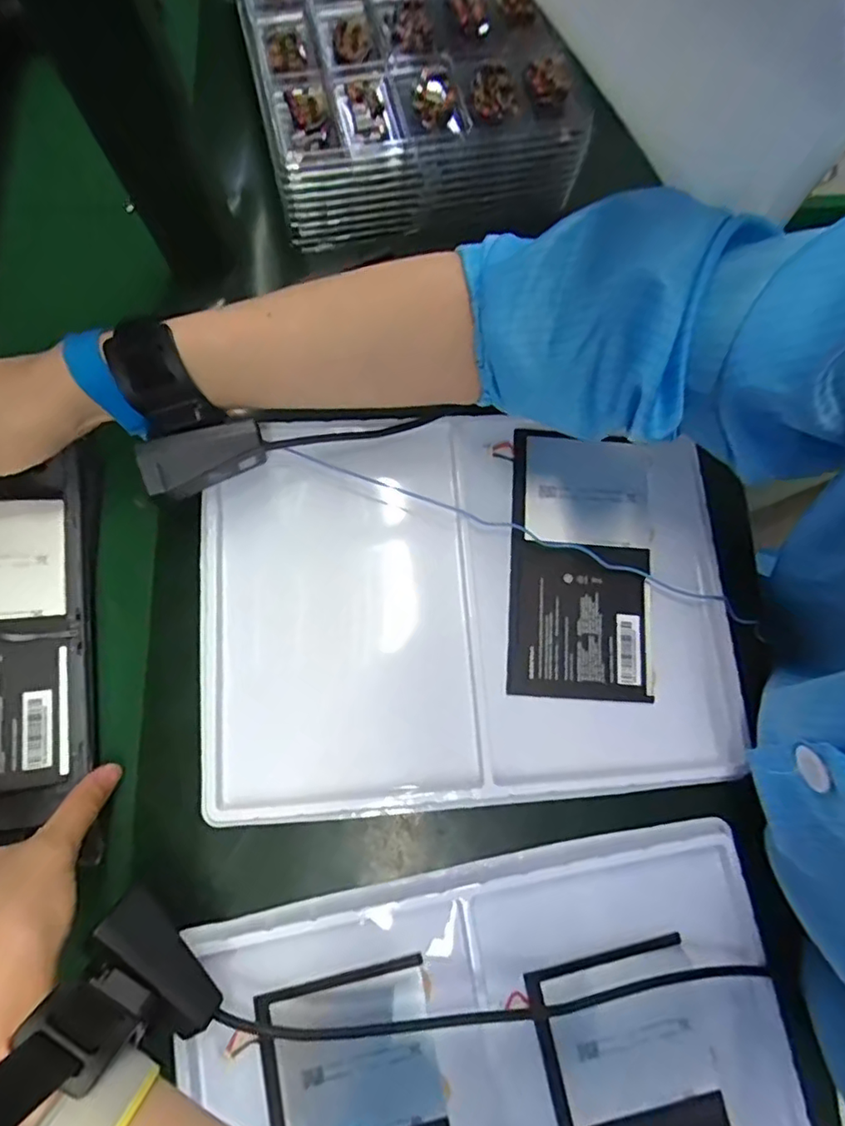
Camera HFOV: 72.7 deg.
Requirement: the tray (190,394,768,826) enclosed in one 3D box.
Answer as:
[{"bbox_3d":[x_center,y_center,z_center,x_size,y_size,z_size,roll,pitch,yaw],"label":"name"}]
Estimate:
[{"bbox_3d":[0.032,0.028,0.348,0.321,0.023,0.234,-4,76,-4],"label":"tray"}]

